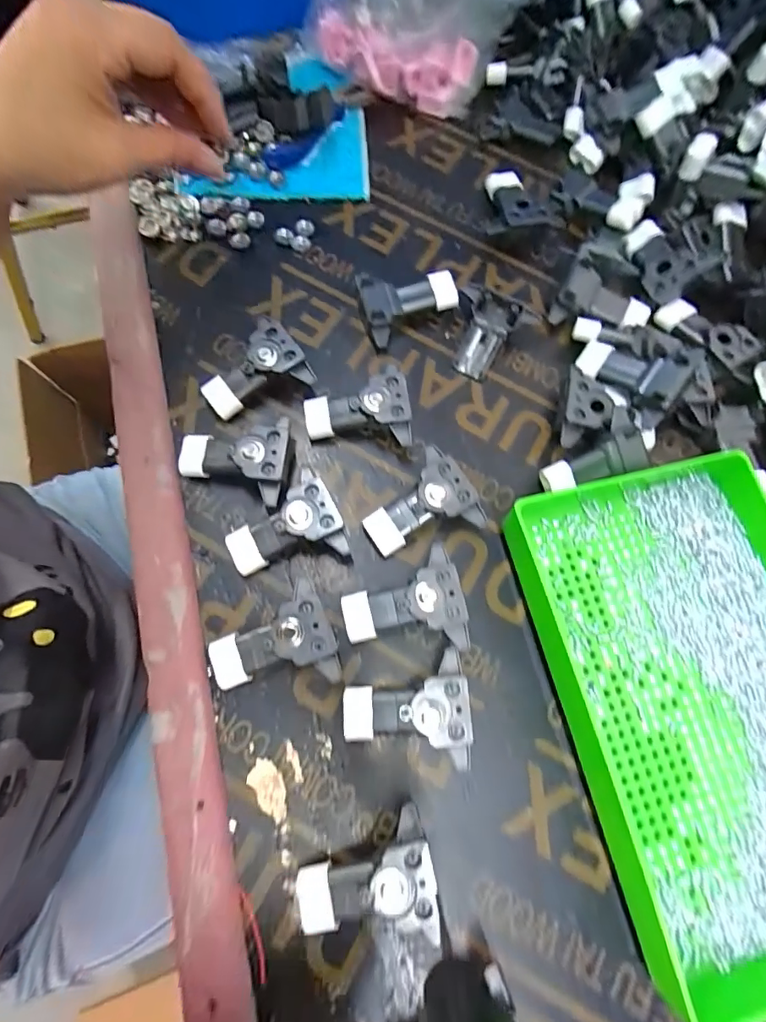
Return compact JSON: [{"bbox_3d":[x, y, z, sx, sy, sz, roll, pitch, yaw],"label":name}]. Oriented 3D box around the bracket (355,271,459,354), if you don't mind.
[{"bbox_3d":[0.018,-0.143,0.327,0.063,0.022,0.049,-17,74,-9],"label":"bracket"}]

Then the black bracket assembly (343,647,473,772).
[{"bbox_3d":[0.012,0.106,0.253,0.065,0.024,0.054,-2,72,-4],"label":"black bracket assembly"}]

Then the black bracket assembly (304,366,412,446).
[{"bbox_3d":[-0.016,-0.064,0.302,0.065,0.024,0.046,-1,72,-4],"label":"black bracket assembly"}]

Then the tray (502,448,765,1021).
[{"bbox_3d":[0.178,0.099,0.254,0.164,0.032,0.250,-14,73,-4],"label":"tray"}]

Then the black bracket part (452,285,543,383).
[{"bbox_3d":[0.072,-0.120,0.327,0.053,0.018,0.059,23,72,4],"label":"black bracket part"}]

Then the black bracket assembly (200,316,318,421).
[{"bbox_3d":[-0.084,-0.090,0.305,0.066,0.028,0.046,-23,75,-11],"label":"black bracket assembly"}]

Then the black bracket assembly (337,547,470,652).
[{"bbox_3d":[0.011,0.055,0.268,0.065,0.025,0.054,-12,73,-8],"label":"black bracket assembly"}]

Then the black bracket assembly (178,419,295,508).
[{"bbox_3d":[-0.089,-0.029,0.286,0.065,0.024,0.049,1,72,-3],"label":"black bracket assembly"}]

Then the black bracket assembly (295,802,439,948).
[{"bbox_3d":[-0.009,0.173,0.230,0.065,0.025,0.049,-1,72,-4],"label":"black bracket assembly"}]

